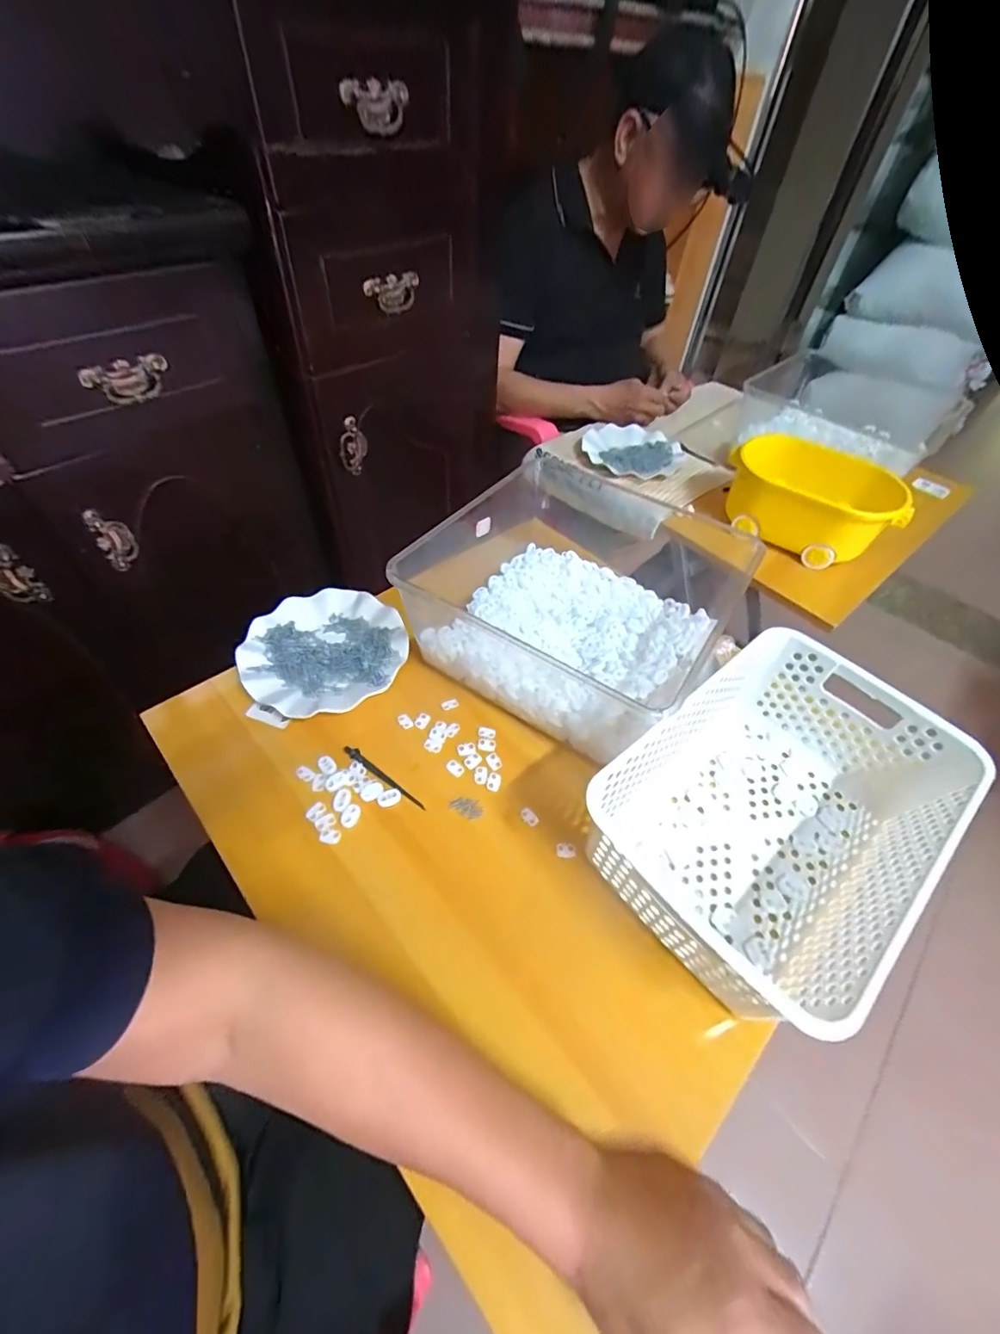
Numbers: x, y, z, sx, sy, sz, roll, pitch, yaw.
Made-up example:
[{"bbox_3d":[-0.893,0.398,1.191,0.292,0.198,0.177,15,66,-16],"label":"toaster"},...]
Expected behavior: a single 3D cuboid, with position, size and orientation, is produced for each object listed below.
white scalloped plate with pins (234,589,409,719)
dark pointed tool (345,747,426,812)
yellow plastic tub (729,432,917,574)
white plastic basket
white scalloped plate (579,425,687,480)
[{"bbox_3d":[-0.201,-0.017,0.583,0.178,0.023,0.175,3,50,-3],"label":"white scalloped plate with pins"},{"bbox_3d":[-0.117,0.109,0.495,0.103,0.005,0.010,33,55,21],"label":"dark pointed tool"},{"bbox_3d":[0.467,-0.250,0.767,0.238,0.128,0.114,29,53,18],"label":"yellow plastic tub"},{"bbox_3d":[0.239,0.120,0.442,0.299,0.115,0.204,-30,59,-27],"label":"white plastic basket"},{"bbox_3d":[0.249,-0.403,0.937,0.180,0.020,0.180,3,50,-3],"label":"white scalloped plate"}]

